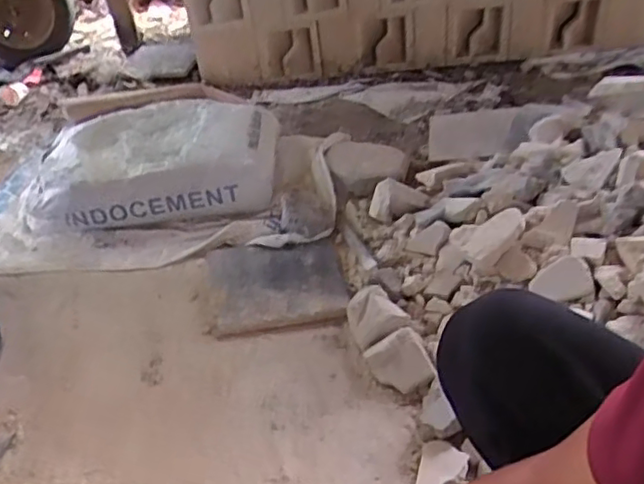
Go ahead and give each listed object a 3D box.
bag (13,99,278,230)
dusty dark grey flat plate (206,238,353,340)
[{"bbox_3d":[-0.395,-0.193,1.524,0.584,0.152,0.363,-11,39,-2],"label":"bag"},{"bbox_3d":[-0.093,0.075,1.233,0.261,0.013,0.256,-8,37,-5],"label":"dusty dark grey flat plate"}]

